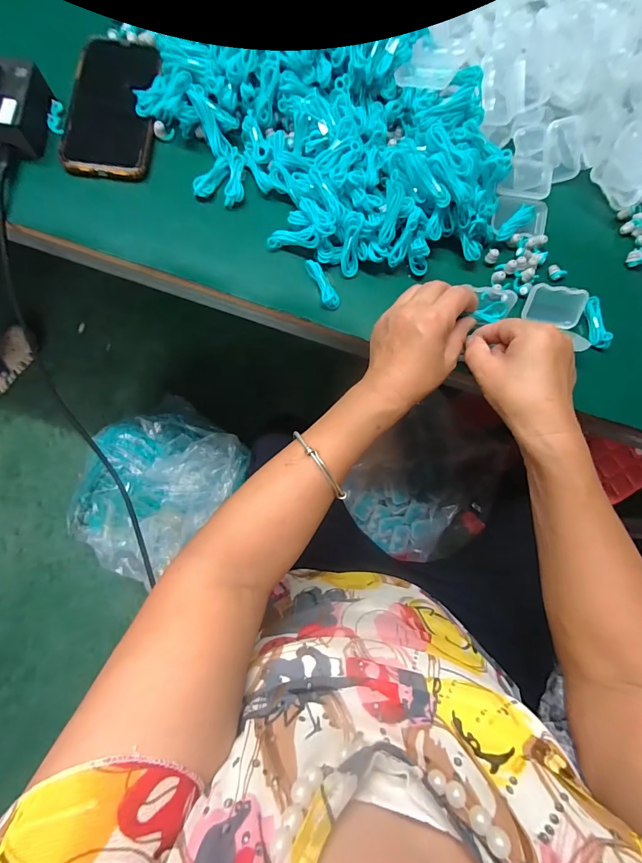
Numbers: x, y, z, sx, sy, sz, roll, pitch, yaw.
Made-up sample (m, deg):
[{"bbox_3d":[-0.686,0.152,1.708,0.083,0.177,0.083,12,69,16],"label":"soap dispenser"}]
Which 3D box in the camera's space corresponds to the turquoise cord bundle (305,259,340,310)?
[{"bbox_3d":[0.002,-0.139,0.347,0.017,0.014,0.050,-22,81,-9],"label":"turquoise cord bundle"}]

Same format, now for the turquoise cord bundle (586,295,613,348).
[{"bbox_3d":[0.273,-0.108,0.361,0.011,0.013,0.052,-9,80,-7],"label":"turquoise cord bundle"}]

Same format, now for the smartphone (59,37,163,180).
[{"bbox_3d":[-0.204,-0.325,0.356,0.080,0.011,0.157,6,85,-2],"label":"smartphone"}]

